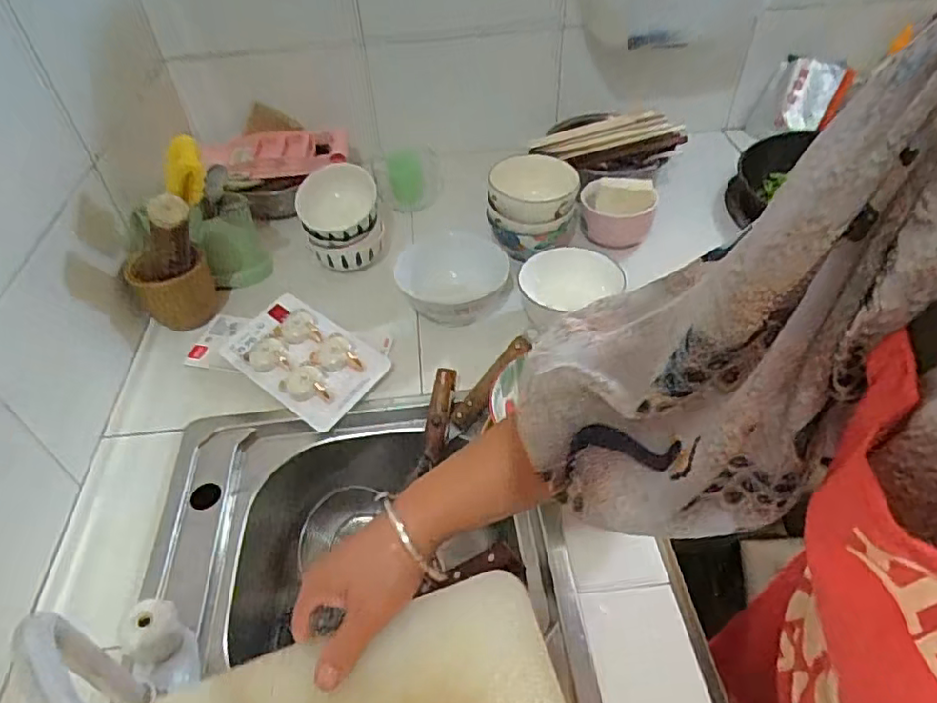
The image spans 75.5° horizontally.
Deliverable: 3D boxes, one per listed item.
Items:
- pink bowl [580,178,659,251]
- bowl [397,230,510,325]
[{"bbox_3d":[0.222,-0.207,0.896,0.106,0.075,0.082,11,48,14],"label":"pink bowl"},{"bbox_3d":[-0.012,-0.086,0.793,0.134,0.075,0.137,-2,46,2],"label":"bowl"}]

